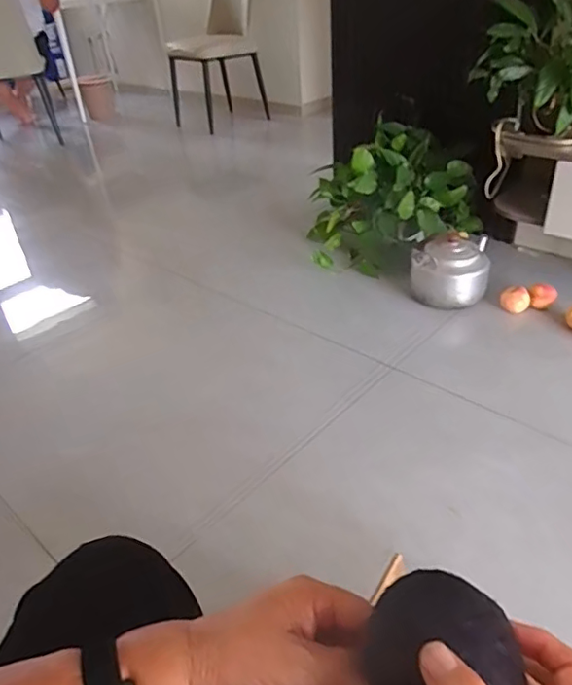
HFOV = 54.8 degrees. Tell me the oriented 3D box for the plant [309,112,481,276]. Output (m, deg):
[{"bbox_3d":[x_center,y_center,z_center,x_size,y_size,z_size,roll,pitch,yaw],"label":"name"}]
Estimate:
[{"bbox_3d":[0.331,-0.441,1.714,0.487,0.332,0.384,-1,35,5],"label":"plant"}]

